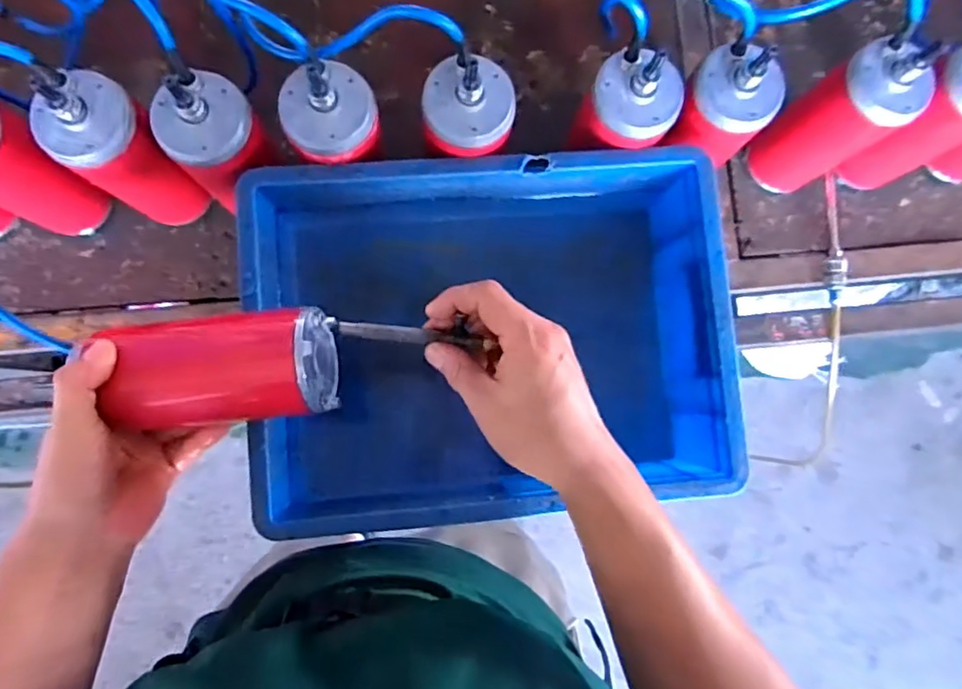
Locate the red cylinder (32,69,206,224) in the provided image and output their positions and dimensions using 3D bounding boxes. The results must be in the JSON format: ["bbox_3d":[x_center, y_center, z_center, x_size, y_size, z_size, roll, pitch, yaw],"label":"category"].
[{"bbox_3d":[-0.308,-0.163,0.532,0.073,0.202,0.070,0,84,-3],"label":"red cylinder"}]

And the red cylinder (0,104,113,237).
[{"bbox_3d":[-0.412,-0.155,0.529,0.066,0.187,0.071,0,84,-3],"label":"red cylinder"}]

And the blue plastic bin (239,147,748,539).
[{"bbox_3d":[0.008,-0.004,0.560,0.392,0.151,0.294,-5,85,-4],"label":"blue plastic bin"}]

